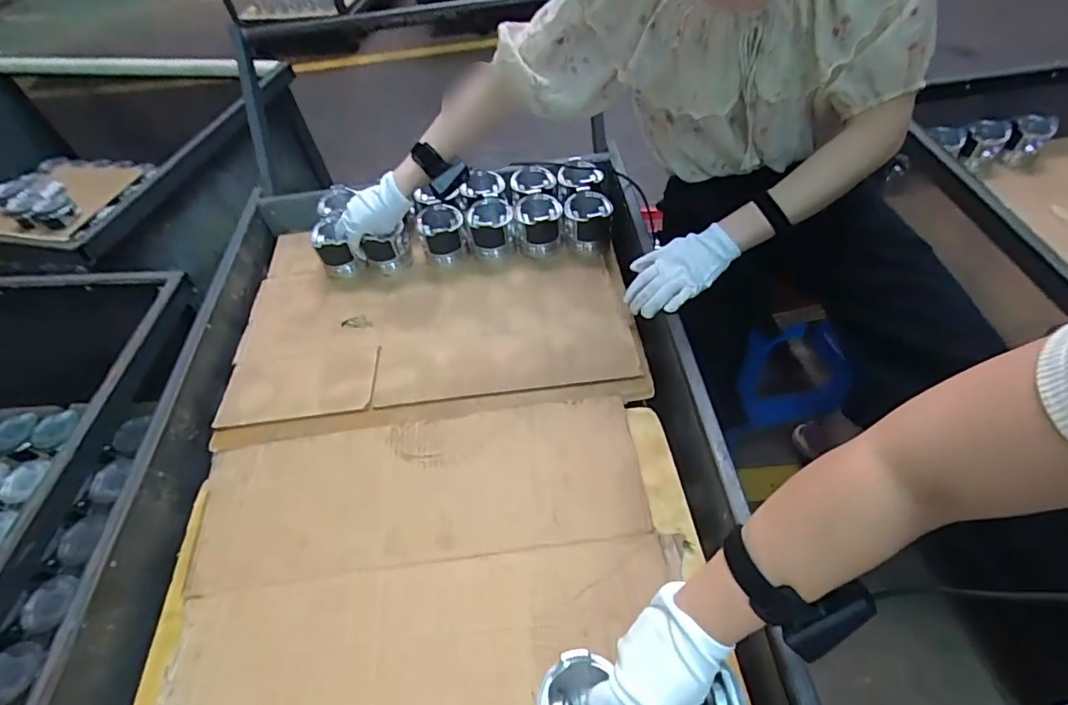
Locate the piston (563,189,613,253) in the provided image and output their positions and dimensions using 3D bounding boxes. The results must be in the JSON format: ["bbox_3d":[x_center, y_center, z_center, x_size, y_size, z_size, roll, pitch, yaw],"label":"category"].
[{"bbox_3d":[0.101,-0.238,0.973,0.085,0.077,0.102,-1,51,3],"label":"piston"}]

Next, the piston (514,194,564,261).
[{"bbox_3d":[0.010,-0.237,0.974,0.084,0.072,0.105,2,51,6],"label":"piston"}]

